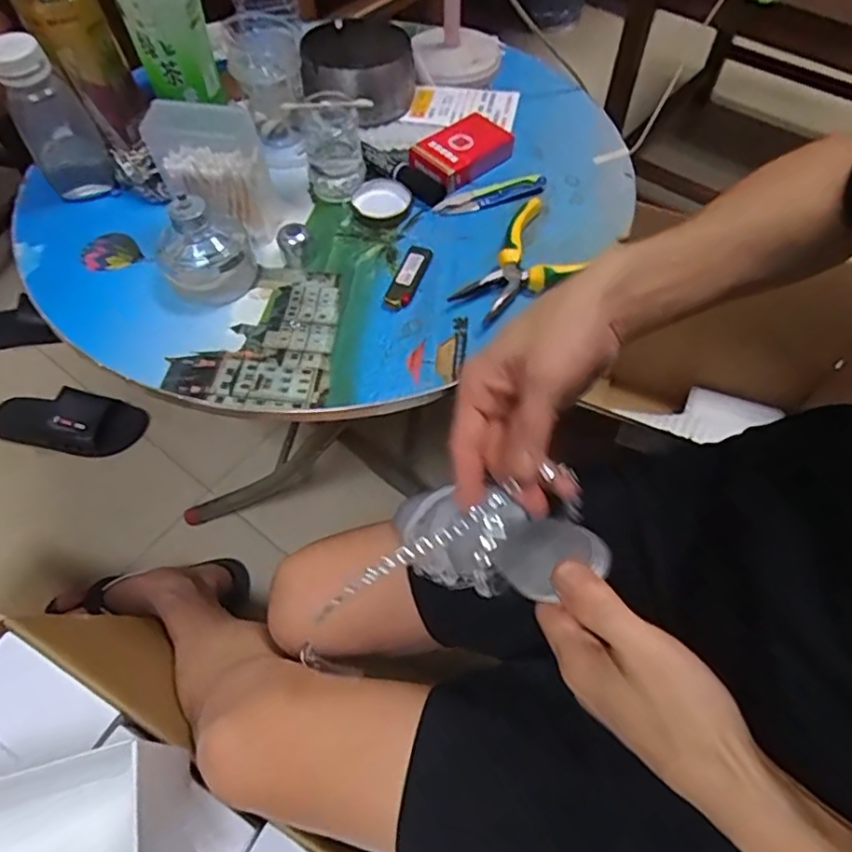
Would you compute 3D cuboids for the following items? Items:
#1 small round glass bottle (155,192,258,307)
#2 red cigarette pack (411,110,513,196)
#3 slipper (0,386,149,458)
[{"bbox_3d":[-0.178,-0.146,0.474,0.072,0.072,0.069,-25,61,-15],"label":"small round glass bottle"},{"bbox_3d":[0.035,-0.263,0.573,0.094,0.022,0.056,-37,65,-21],"label":"red cigarette pack"},{"bbox_3d":[-0.577,-0.005,0.954,0.247,0.060,0.092,7,58,4],"label":"slipper"}]

